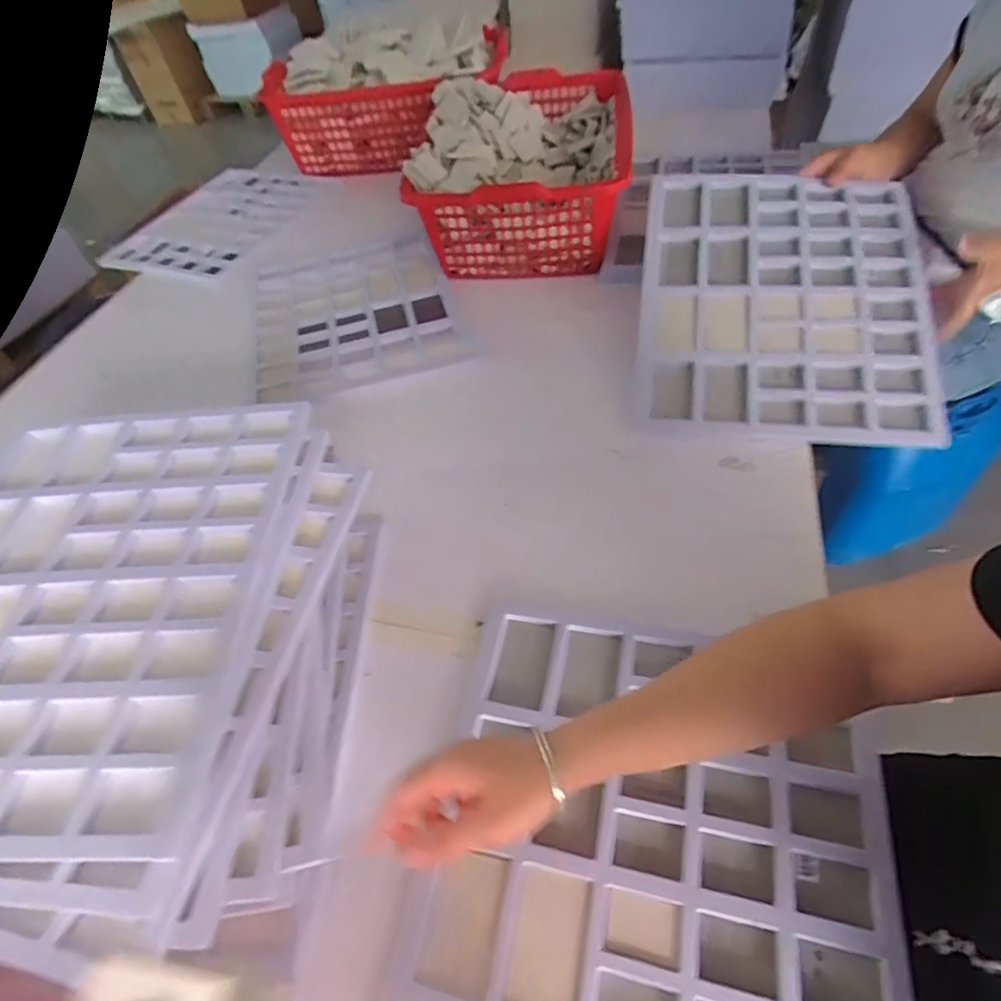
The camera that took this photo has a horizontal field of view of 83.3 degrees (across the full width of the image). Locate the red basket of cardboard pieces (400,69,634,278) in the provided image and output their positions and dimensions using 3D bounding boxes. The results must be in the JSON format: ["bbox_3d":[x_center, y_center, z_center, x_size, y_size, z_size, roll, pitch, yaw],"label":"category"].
[{"bbox_3d":[0.049,-0.592,1.015,0.343,0.224,0.466,4,53,11],"label":"red basket of cardboard pieces"}]

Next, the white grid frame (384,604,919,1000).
[{"bbox_3d":[0.112,0.300,0.434,0.344,0.031,0.416,7,53,15],"label":"white grid frame"}]

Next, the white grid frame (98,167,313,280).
[{"bbox_3d":[-0.588,-0.602,1.177,0.283,0.024,0.406,12,54,16],"label":"white grid frame"}]

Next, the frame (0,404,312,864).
[{"bbox_3d":[-0.374,0.074,0.501,0.326,0.017,0.414,-2,53,4],"label":"frame"}]

